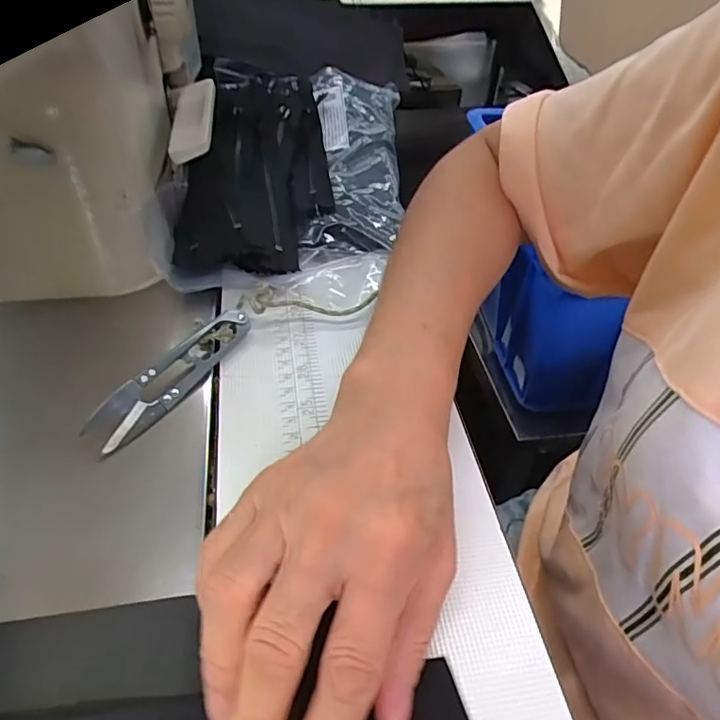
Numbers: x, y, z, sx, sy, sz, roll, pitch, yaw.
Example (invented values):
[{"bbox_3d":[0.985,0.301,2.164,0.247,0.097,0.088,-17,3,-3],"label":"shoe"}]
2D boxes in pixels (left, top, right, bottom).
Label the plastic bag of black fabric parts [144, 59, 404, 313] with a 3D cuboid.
[{"bbox_3d":[-0.047,-0.145,0.415,0.161,0.051,0.293,3,43,-2],"label":"plastic bag of black fabric parts"}]

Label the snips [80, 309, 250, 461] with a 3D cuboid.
[{"bbox_3d":[-0.095,0.006,0.279,0.024,0.014,0.100,25,47,21],"label":"snips"}]

